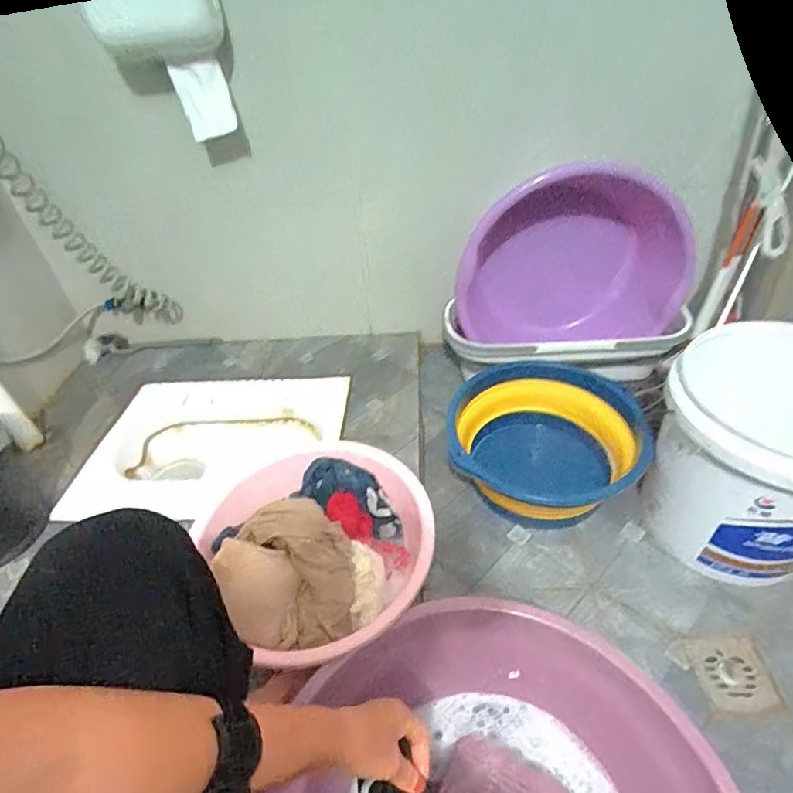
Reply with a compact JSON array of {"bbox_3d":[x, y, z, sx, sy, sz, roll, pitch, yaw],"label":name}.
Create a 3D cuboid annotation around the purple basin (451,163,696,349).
[{"bbox_3d":[0.421,-0.312,1.139,0.516,0.462,0.135,-5,40,1],"label":"purple basin"}]

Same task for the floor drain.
[{"bbox_3d":[0.491,0.406,0.689,0.099,0.004,0.099,-5,40,0],"label":"floor drain"}]

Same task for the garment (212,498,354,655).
[{"bbox_3d":[-0.147,0.243,0.654,0.167,0.100,0.169,-3,40,3],"label":"garment"}]

